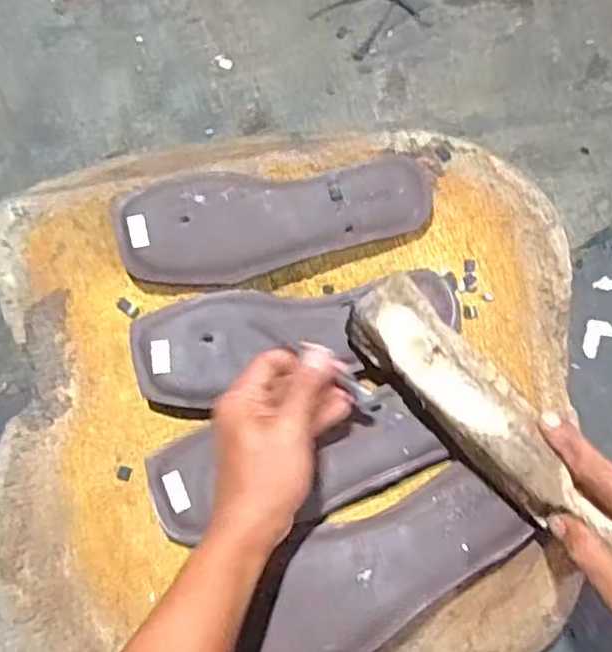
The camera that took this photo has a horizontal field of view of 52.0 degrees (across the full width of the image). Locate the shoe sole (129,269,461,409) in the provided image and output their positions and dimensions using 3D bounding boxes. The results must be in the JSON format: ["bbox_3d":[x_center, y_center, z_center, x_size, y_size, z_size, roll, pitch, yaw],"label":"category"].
[{"bbox_3d":[-0.008,0.000,0.488,0.251,0.020,0.077,-14,71,-2],"label":"shoe sole"}]

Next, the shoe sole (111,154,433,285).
[{"bbox_3d":[-0.024,-0.084,0.509,0.249,0.009,0.083,-7,102,-3],"label":"shoe sole"}]

